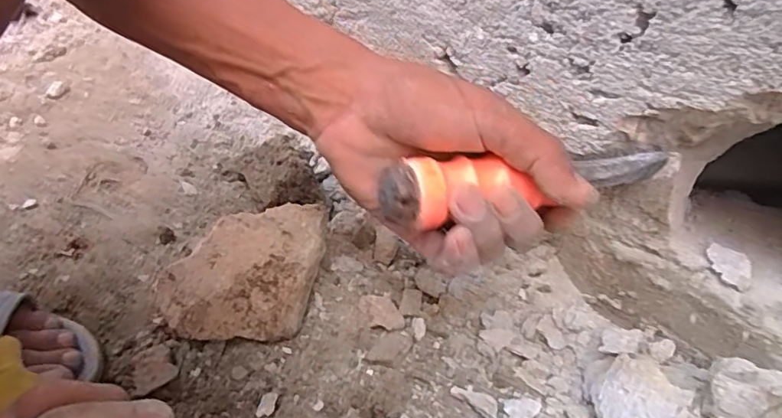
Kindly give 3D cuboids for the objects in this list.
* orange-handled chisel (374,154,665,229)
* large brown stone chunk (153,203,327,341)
[{"bbox_3d":[0.075,-0.012,0.281,0.166,0.027,0.021,-5,36,-20],"label":"orange-handled chisel"},{"bbox_3d":[-0.099,0.046,0.378,0.094,0.046,0.125,15,37,21],"label":"large brown stone chunk"}]

